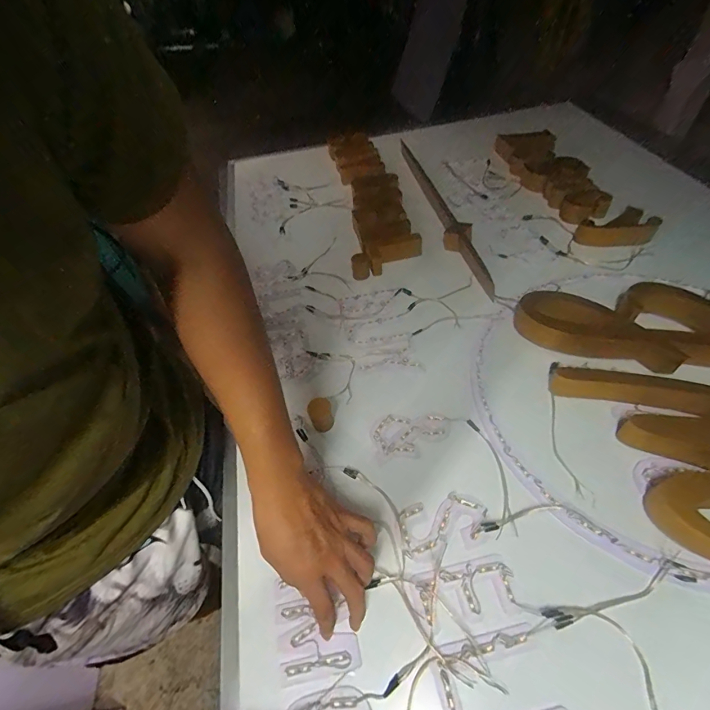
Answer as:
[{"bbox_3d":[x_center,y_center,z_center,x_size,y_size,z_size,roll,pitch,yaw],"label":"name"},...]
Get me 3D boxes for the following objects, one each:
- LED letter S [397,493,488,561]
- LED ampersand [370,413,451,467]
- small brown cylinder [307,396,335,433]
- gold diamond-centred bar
[{"bbox_3d":[0.105,0.201,0.459,0.106,0.004,0.059,-15,51,-6],"label":"LED letter S"},{"bbox_3d":[0.079,0.110,0.533,0.108,0.006,0.067,-9,51,-1],"label":"LED ampersand"},{"bbox_3d":[-0.049,0.084,0.550,0.031,0.038,0.037,-24,52,-13],"label":"small brown cylinder"},{"bbox_3d":[0.194,-0.332,0.863,0.055,0.036,0.576,-10,51,-2],"label":"gold diamond-centred bar"}]

